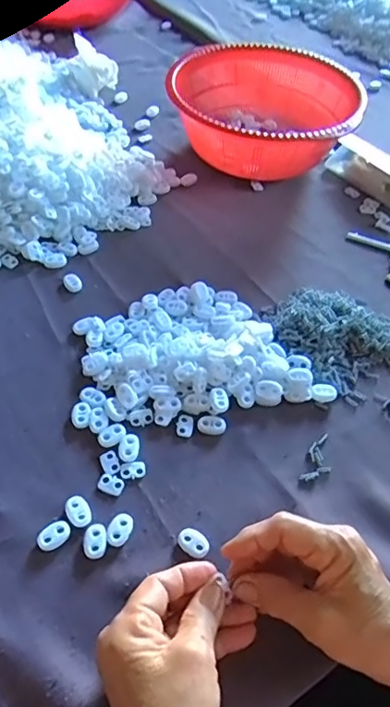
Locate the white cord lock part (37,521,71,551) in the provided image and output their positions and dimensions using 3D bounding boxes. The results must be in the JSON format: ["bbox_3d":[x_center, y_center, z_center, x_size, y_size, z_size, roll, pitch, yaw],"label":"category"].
[{"bbox_3d":[-0.097,0.125,0.358,0.022,0.004,0.016,-29,59,-26],"label":"white cord lock part"}]

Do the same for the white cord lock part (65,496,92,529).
[{"bbox_3d":[-0.083,0.112,0.370,0.016,0.004,0.024,-25,57,-23],"label":"white cord lock part"}]

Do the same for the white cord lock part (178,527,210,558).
[{"bbox_3d":[-0.001,0.131,0.361,0.022,0.005,0.017,26,53,16],"label":"white cord lock part"}]

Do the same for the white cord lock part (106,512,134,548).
[{"bbox_3d":[-0.052,0.123,0.364,0.015,0.004,0.023,17,51,9],"label":"white cord lock part"}]

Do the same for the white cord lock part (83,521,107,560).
[{"bbox_3d":[-0.068,0.129,0.358,0.015,0.004,0.023,-3,51,-8],"label":"white cord lock part"}]

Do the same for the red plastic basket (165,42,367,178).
[{"bbox_3d":[0.086,-0.299,0.659,0.221,0.086,0.240,14,51,6],"label":"red plastic basket"}]

